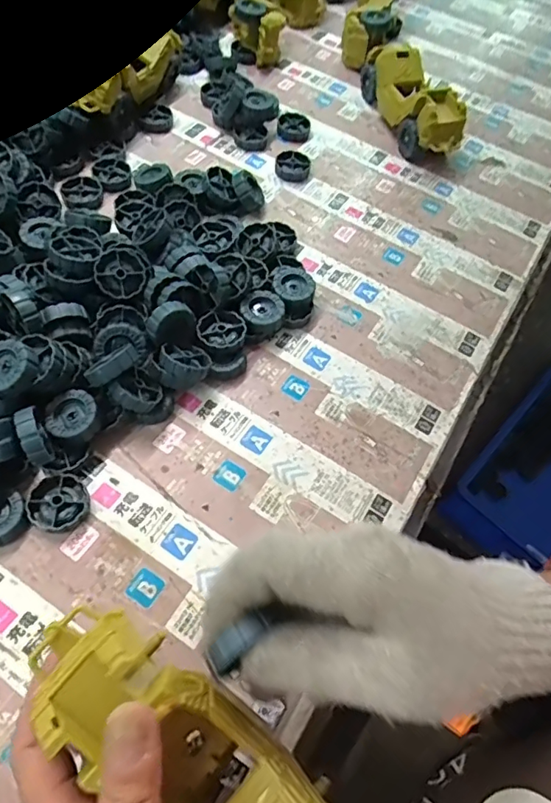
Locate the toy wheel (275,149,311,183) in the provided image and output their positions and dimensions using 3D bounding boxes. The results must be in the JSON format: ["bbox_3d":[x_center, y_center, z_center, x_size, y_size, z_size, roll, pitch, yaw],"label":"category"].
[{"bbox_3d":[0.019,-0.258,0.558,0.038,0.011,0.040,2,61,-3],"label":"toy wheel"}]

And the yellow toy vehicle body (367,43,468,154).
[{"bbox_3d":[0.159,-0.347,0.591,0.047,0.063,0.166,-14,63,-11],"label":"yellow toy vehicle body"}]

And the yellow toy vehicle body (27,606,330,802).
[{"bbox_3d":[-0.039,0.161,0.236,0.167,0.056,0.055,43,65,-1],"label":"yellow toy vehicle body"}]

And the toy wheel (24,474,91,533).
[{"bbox_3d":[-0.149,0.070,0.351,0.038,0.012,0.038,3,61,-5],"label":"toy wheel"}]

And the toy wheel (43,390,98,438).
[{"bbox_3d":[-0.146,0.011,0.368,0.036,0.014,0.035,3,61,-5],"label":"toy wheel"}]

